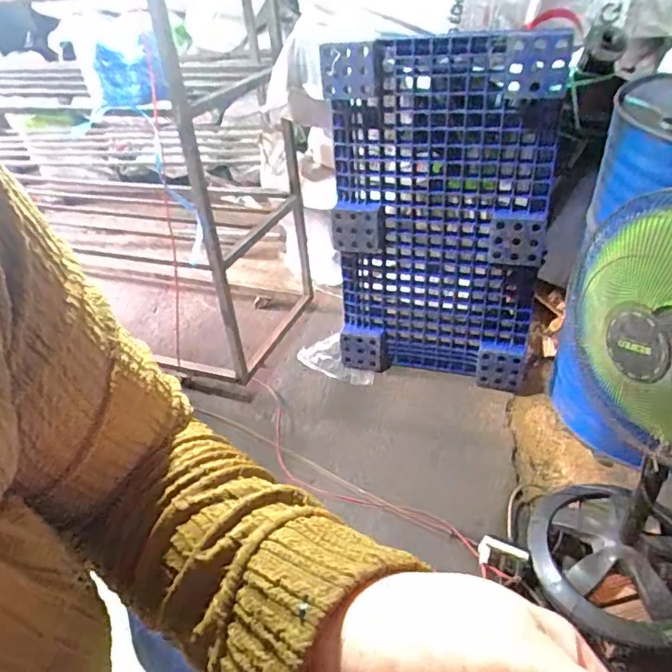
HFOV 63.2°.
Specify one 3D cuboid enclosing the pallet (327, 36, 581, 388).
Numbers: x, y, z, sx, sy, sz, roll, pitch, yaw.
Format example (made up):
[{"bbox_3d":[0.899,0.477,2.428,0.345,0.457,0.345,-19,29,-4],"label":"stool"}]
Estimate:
[{"bbox_3d":[0.294,-0.312,1.611,0.587,0.985,0.133,4,29,12],"label":"pallet"}]

